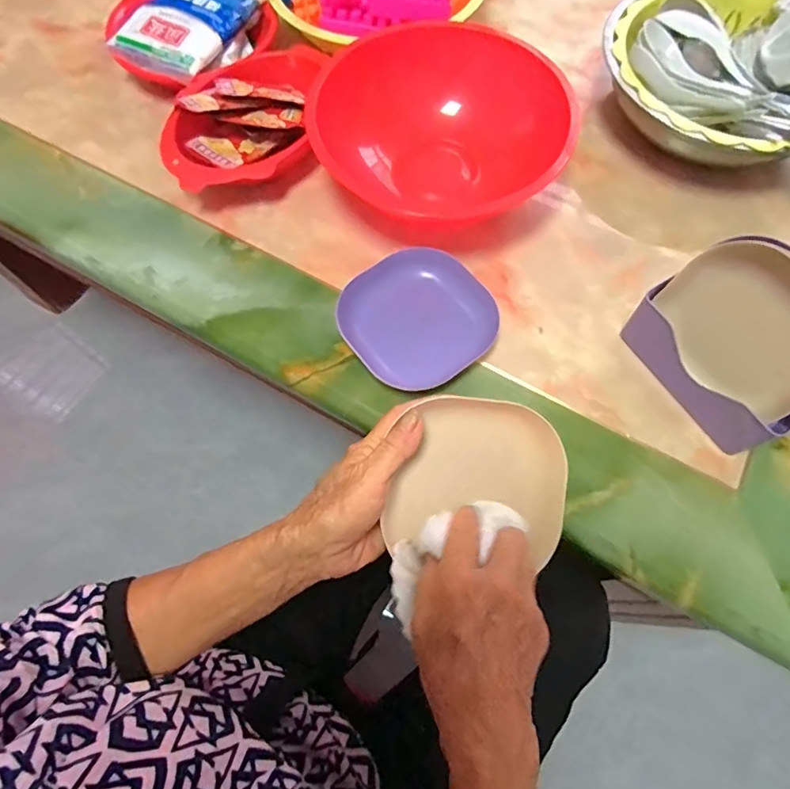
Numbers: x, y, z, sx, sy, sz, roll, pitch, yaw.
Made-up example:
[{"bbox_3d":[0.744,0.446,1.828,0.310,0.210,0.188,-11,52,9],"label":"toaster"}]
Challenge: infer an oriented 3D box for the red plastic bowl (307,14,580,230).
[{"bbox_3d":[0.043,-0.259,0.523,0.245,0.112,0.245,0,67,0],"label":"red plastic bowl"}]

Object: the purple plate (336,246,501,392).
[{"bbox_3d":[0.021,-0.070,0.456,0.126,0.023,0.123,-35,71,-13],"label":"purple plate"}]

